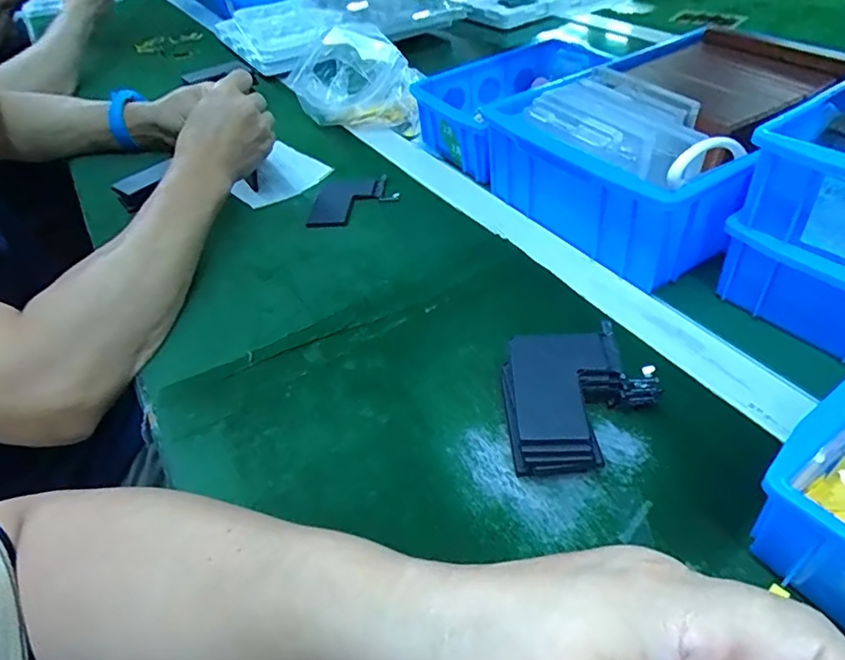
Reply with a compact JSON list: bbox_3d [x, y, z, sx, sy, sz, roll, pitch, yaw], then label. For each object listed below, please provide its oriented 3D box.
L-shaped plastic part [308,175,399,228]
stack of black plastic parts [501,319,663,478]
[{"bbox_3d":[-0.065,-0.123,0.527,0.079,0.005,0.082,-4,44,5],"label":"L-shaped plastic part"},{"bbox_3d":[0.089,0.039,0.314,0.091,0.038,0.084,-10,43,-3],"label":"stack of black plastic parts"}]

